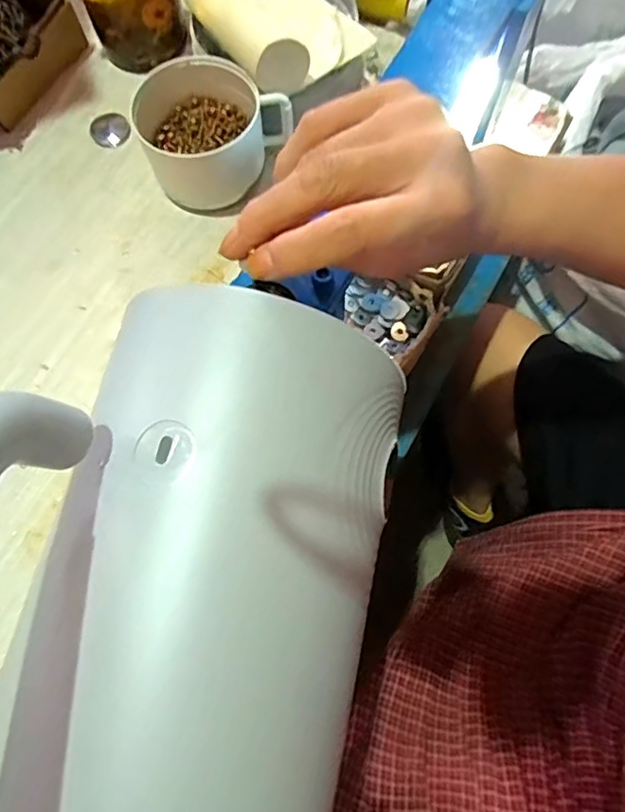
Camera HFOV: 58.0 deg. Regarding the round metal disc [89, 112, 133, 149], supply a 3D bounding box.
[{"bbox_3d":[-0.206,-0.281,0.572,0.036,0.008,0.038,0,73,0],"label":"round metal disc"}]

